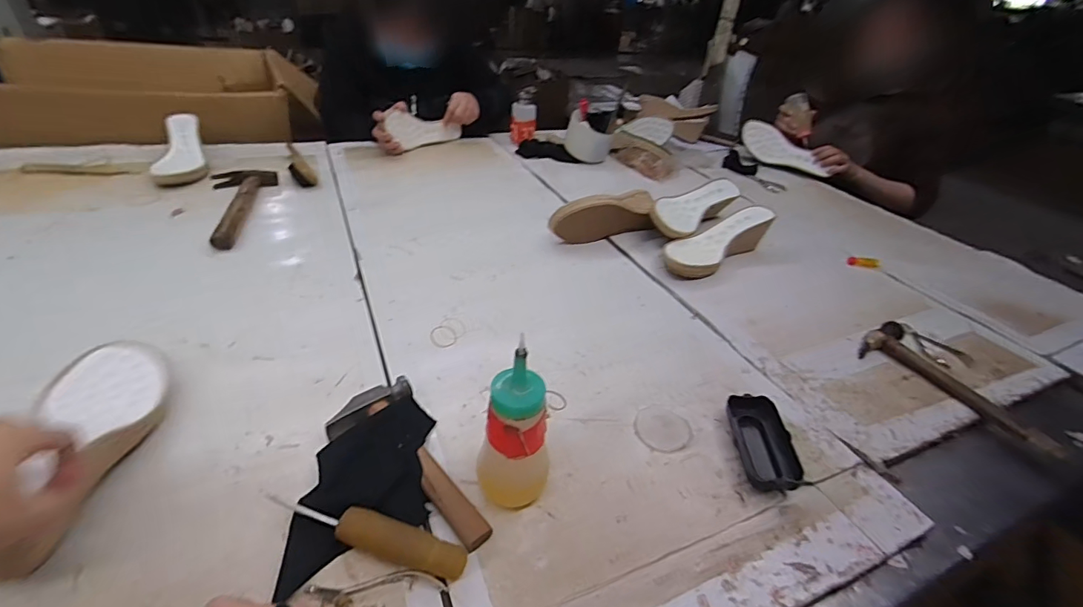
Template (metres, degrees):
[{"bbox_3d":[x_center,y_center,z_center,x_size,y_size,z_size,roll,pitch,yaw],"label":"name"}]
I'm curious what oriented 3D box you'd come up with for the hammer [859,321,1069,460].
[{"bbox_3d":[0.538,0.104,0.611,0.088,0.027,0.222,-18,42,-29],"label":"hammer"}]

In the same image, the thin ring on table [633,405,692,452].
[{"bbox_3d":[0.133,0.136,0.518,0.061,0.004,0.062,-3,37,-11],"label":"thin ring on table"}]

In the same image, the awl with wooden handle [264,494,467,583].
[{"bbox_3d":[-0.144,0.186,0.384,0.171,0.020,0.030,11,36,7],"label":"awl with wooden handle"}]

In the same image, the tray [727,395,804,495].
[{"bbox_3d":[0.231,0.145,0.497,0.048,0.030,0.111,6,36,0],"label":"tray"}]

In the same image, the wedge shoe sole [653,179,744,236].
[{"bbox_3d":[0.297,-0.179,0.925,0.243,0.073,0.087,-25,46,-35],"label":"wedge shoe sole"}]

